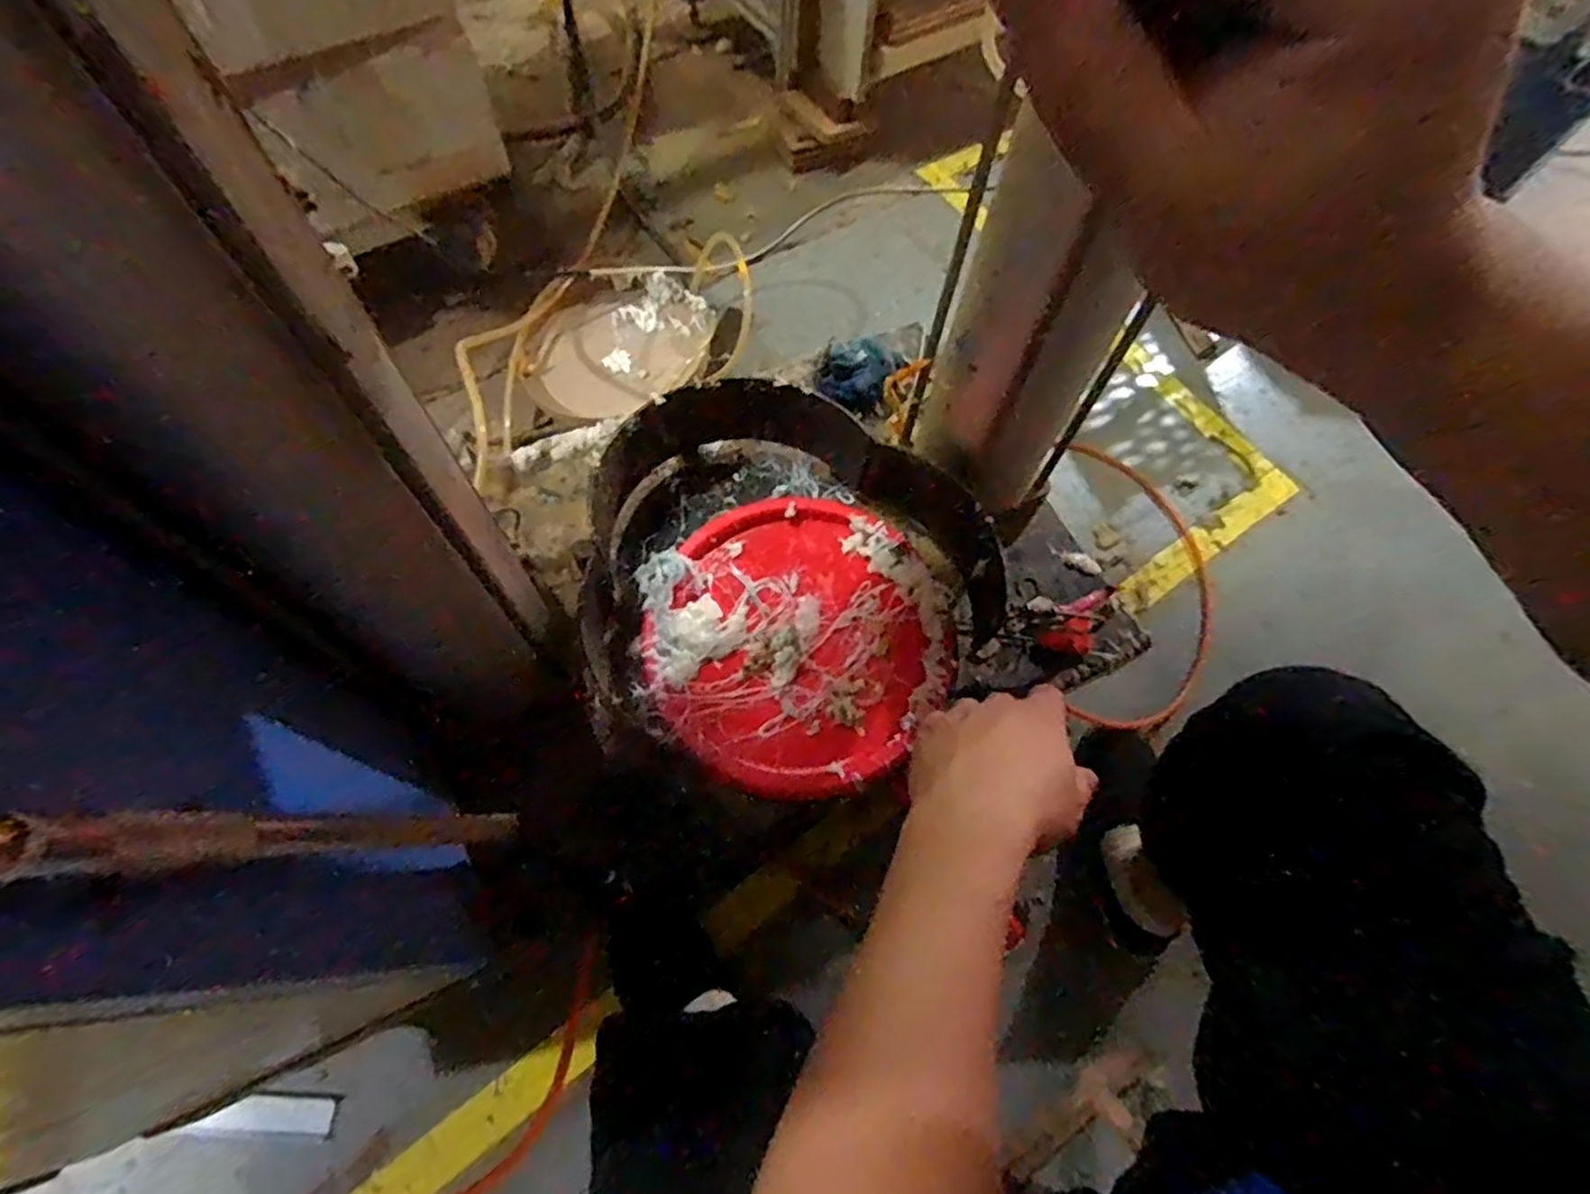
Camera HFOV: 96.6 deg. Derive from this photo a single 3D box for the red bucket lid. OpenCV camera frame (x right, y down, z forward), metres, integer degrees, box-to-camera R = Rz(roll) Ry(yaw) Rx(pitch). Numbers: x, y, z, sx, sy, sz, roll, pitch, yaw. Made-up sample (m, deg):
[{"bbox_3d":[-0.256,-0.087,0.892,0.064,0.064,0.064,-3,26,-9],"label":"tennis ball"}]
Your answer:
[{"bbox_3d":[0.001,0.037,0.696,0.287,0.040,0.279,1,64,-3],"label":"red bucket lid"}]

